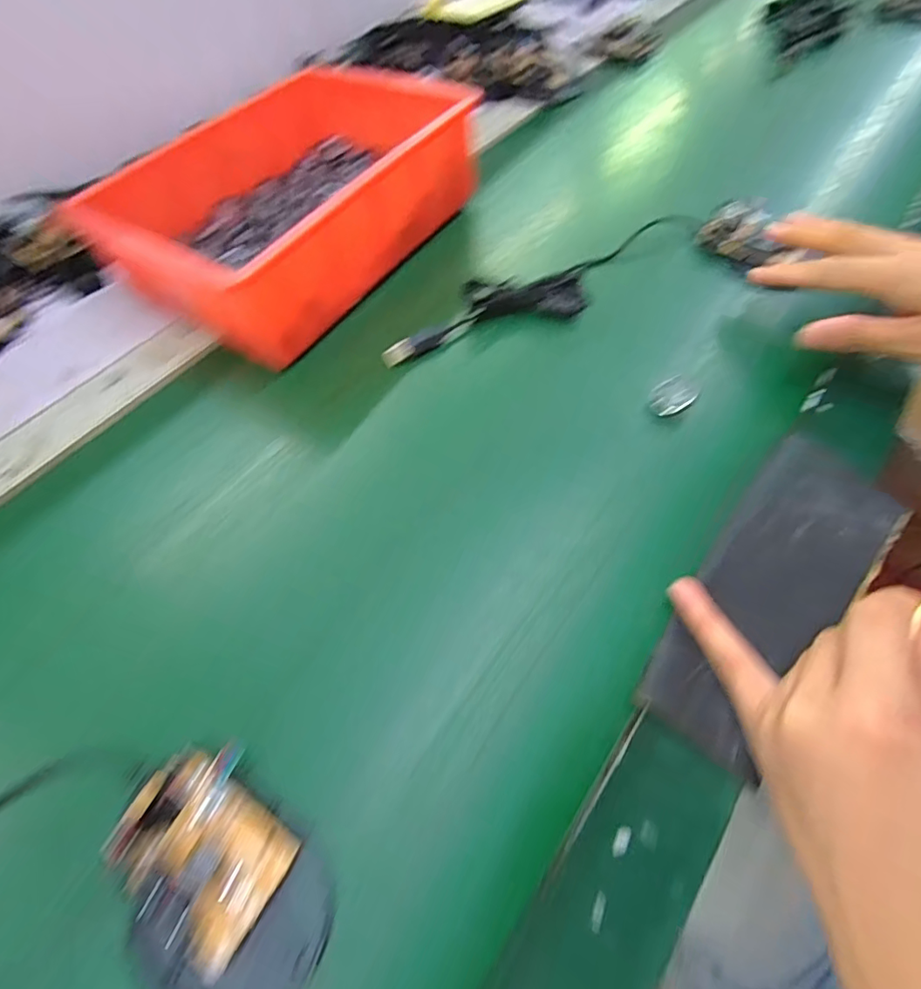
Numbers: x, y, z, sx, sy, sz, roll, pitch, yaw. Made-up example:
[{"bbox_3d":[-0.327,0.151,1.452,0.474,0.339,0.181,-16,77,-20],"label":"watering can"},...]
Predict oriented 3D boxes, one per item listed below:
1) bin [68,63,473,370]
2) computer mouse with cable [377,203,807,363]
[{"bbox_3d":[-0.144,-0.249,0.426,0.199,0.082,0.284,31,66,19],"label":"bin"},{"bbox_3d":[0.097,-0.174,0.402,0.334,0.034,0.081,-22,61,-8],"label":"computer mouse with cable"}]

